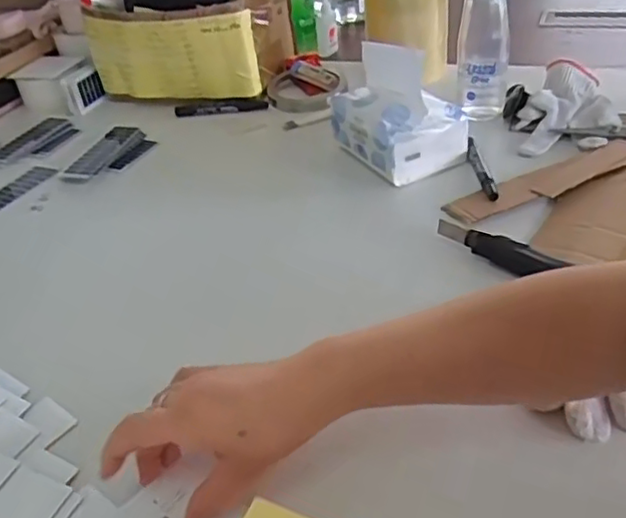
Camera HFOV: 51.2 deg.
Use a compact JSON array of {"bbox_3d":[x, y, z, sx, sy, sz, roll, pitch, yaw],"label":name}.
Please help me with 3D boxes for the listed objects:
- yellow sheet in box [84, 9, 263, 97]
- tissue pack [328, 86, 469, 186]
[{"bbox_3d":[-0.200,-0.273,0.916,0.246,0.133,0.031,3,38,14],"label":"yellow sheet in box"},{"bbox_3d":[0.096,-0.155,0.750,0.106,0.079,0.140,-20,38,-17],"label":"tissue pack"}]

